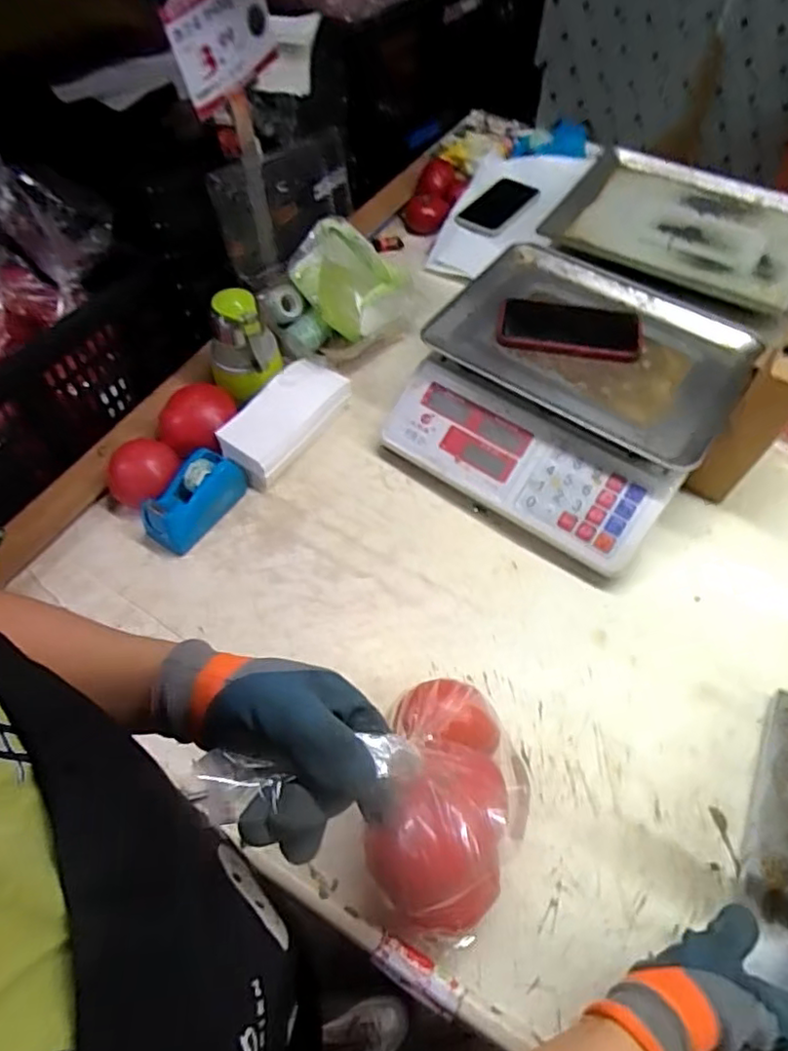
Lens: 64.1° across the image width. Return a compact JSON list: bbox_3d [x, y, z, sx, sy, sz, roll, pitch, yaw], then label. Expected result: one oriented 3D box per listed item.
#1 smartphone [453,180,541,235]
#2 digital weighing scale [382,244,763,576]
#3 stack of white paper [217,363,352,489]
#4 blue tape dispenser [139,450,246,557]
[{"bbox_3d":[0.163,-0.502,0.993,0.077,0.010,0.147,40,73,11],"label":"smartphone"},{"bbox_3d":[0.203,-0.149,0.749,0.327,0.124,0.334,29,62,19],"label":"digital weighing scale"},{"bbox_3d":[-0.129,-0.124,0.759,0.077,0.061,0.175,32,63,20],"label":"stack of white paper"},{"bbox_3d":[-0.221,-0.032,0.694,0.056,0.055,0.119,32,63,20],"label":"blue tape dispenser"}]

